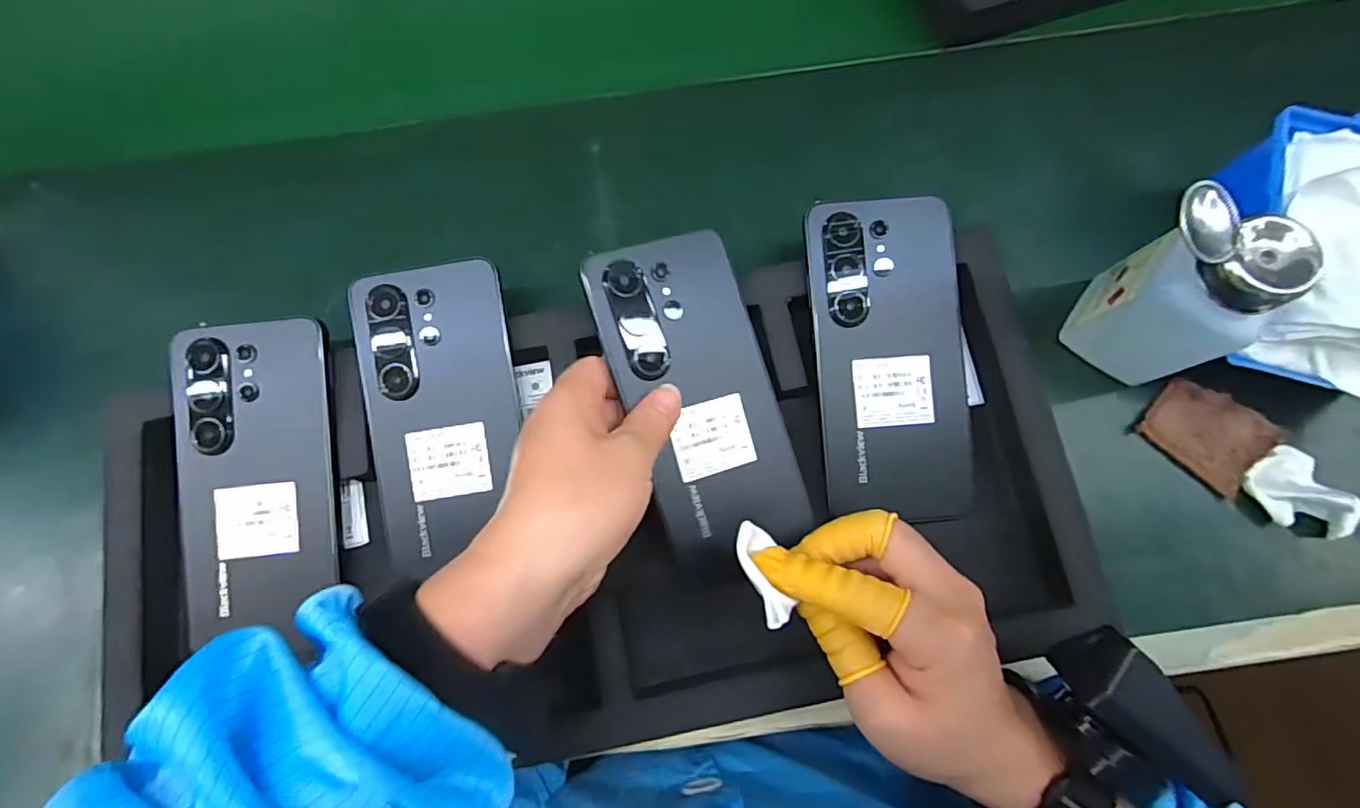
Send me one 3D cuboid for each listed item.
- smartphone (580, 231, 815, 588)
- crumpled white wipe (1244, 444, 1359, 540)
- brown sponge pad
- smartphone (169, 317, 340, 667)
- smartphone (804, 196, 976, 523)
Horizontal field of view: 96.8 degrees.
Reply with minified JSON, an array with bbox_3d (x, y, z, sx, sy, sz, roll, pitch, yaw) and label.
[{"bbox_3d":[0.013,-0.001,0.301,0.077,0.004,0.165,-18,91,-18],"label":"smartphone"},{"bbox_3d":[0.331,0.044,0.318,0.041,0.019,0.041,12,76,4],"label":"crumpled white wipe"},{"bbox_3d":[0.291,0.016,0.331,0.056,0.011,0.045,41,80,10],"label":"brown sponge pad"},{"bbox_3d":[-0.217,0.036,0.309,0.076,0.005,0.154,-5,87,-1],"label":"smartphone"},{"bbox_3d":[0.111,-0.024,0.318,0.077,0.005,0.165,-5,88,0],"label":"smartphone"}]

